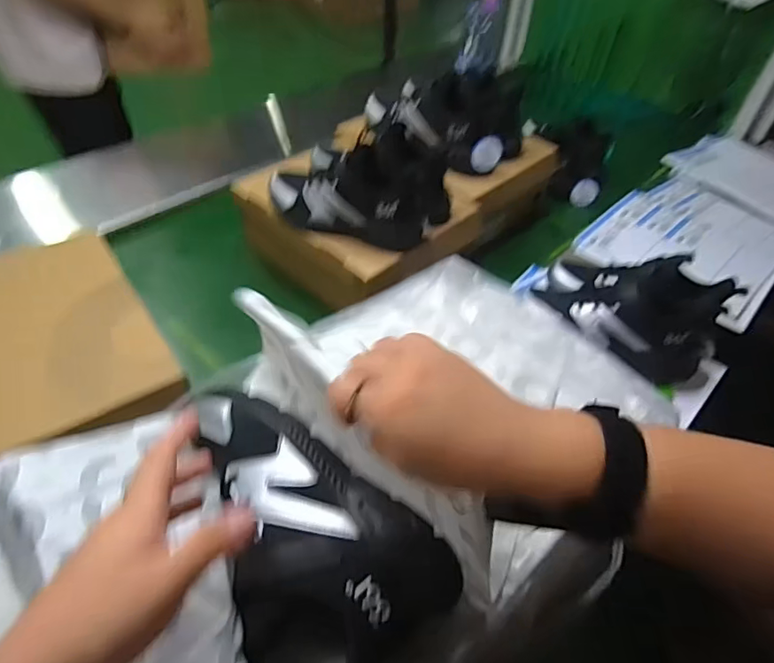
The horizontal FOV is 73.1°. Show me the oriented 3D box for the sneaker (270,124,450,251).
[{"bbox_3d":[-0.039,-0.195,0.698,0.242,0.101,0.139,12,47,7],"label":"sneaker"}]

